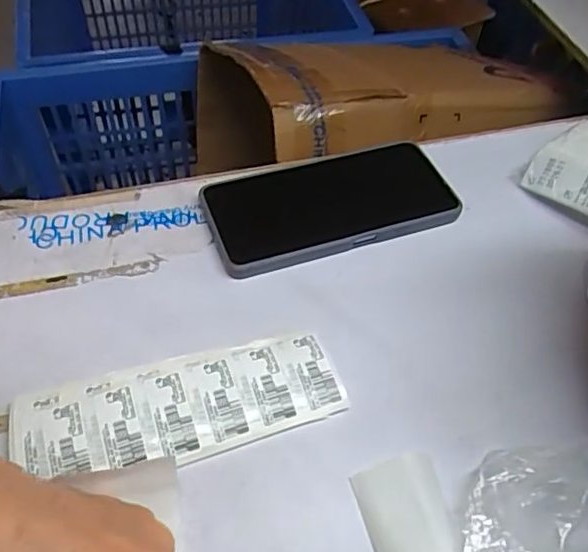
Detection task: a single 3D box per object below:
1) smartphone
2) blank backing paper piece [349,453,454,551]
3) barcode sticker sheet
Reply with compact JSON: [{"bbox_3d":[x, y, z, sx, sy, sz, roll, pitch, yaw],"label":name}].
[{"bbox_3d":[0.025,-0.050,0.398,0.164,0.012,0.082,-15,55,-12],"label":"smartphone"},{"bbox_3d":[0.053,0.111,0.274,0.039,0.012,0.050,-12,54,-10],"label":"blank backing paper piece"},{"bbox_3d":[-0.058,0.067,0.299,0.161,0.008,0.051,-10,61,-13],"label":"barcode sticker sheet"}]

